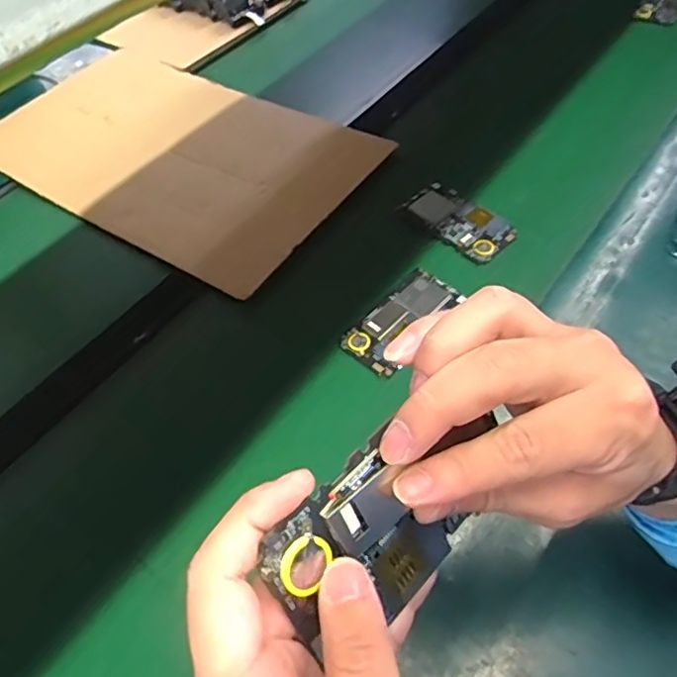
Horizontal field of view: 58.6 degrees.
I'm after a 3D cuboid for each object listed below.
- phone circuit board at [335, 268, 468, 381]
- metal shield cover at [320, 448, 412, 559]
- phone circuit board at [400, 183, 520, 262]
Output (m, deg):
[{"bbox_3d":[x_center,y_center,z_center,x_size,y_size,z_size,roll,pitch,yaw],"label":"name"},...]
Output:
[{"bbox_3d":[0.064,-0.021,0.592,0.125,0.006,0.062,-40,59,-22],"label":"phone circuit board"},{"bbox_3d":[0.011,0.062,0.224,0.032,0.029,0.004,-37,20,-26],"label":"metal shield cover"},{"bbox_3d":[0.133,-0.133,0.667,0.063,0.009,0.125,-36,58,-20],"label":"phone circuit board"}]

